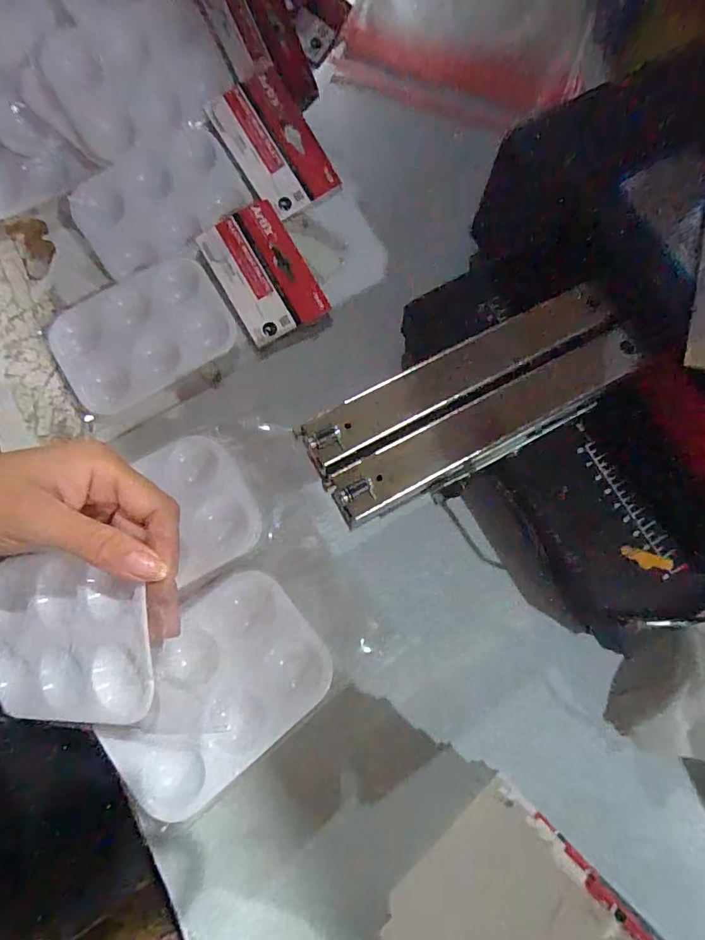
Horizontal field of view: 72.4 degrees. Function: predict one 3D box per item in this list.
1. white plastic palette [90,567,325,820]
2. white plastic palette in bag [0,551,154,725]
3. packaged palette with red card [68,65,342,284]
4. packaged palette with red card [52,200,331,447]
[{"bbox_3d":[-0.078,0.123,0.270,0.120,0.012,0.085,-40,82,-8],"label":"white plastic palette"},{"bbox_3d":[-0.148,0.086,0.247,0.120,0.007,0.083,-10,84,24],"label":"white plastic palette in bag"},{"bbox_3d":[-0.112,-0.219,0.371,0.195,0.027,0.104,-37,82,-7],"label":"packaged palette with red card"},{"bbox_3d":[-0.125,-0.114,0.359,0.195,0.018,0.102,-32,81,-7],"label":"packaged palette with red card"}]

